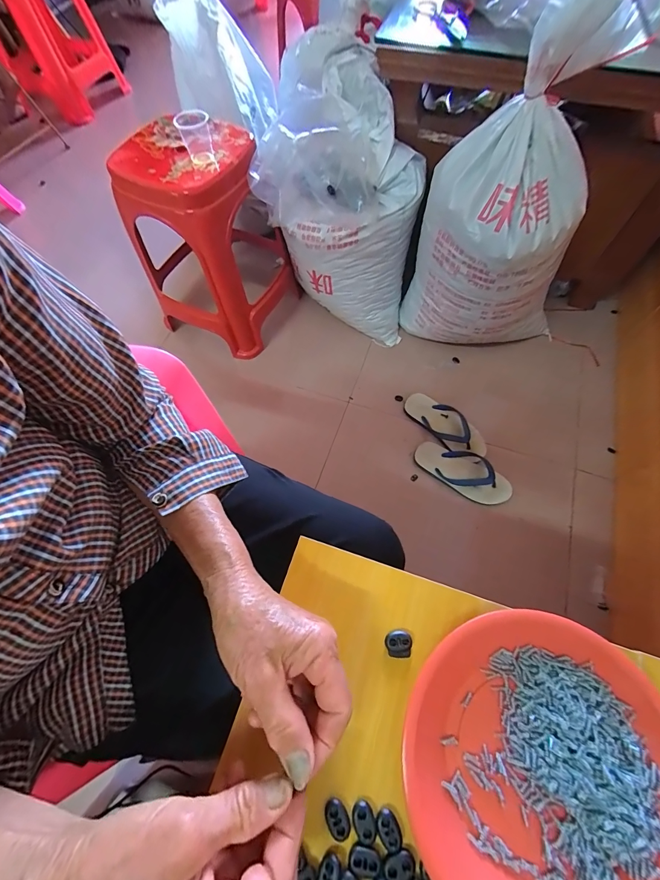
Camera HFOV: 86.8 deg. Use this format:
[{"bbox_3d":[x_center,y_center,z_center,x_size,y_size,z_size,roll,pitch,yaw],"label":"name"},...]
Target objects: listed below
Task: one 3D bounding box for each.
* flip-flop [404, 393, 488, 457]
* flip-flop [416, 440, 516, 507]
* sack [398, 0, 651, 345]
[{"bbox_3d":[0.303,-0.044,0.915,0.099,0.044,0.240,-41,70,-16],"label":"flip-flop"},{"bbox_3d":[0.329,0.076,0.862,0.241,0.050,0.101,29,69,14],"label":"flip-flop"},{"bbox_3d":[0.384,-0.477,0.763,0.338,0.632,0.248,40,72,18],"label":"sack"}]

